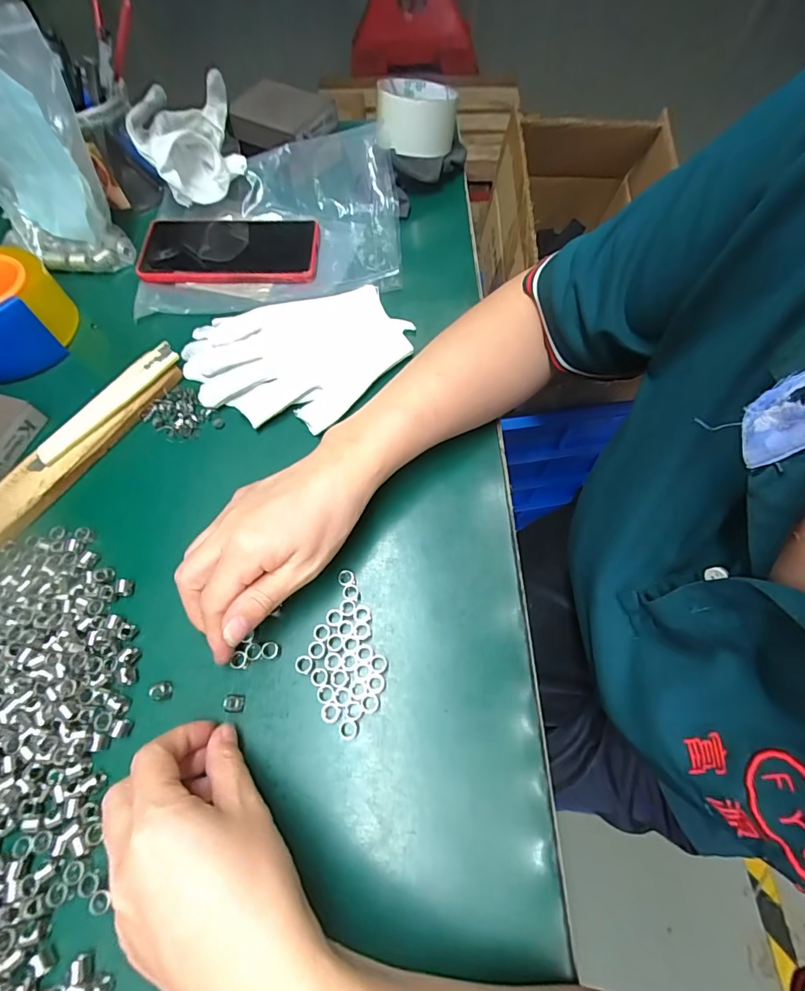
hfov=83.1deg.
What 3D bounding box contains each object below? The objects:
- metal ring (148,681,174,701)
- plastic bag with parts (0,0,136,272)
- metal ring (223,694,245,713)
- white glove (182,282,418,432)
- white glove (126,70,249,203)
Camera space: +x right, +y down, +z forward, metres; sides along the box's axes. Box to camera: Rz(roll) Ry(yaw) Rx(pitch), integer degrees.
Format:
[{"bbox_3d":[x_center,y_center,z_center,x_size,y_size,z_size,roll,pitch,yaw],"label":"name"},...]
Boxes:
[{"bbox_3d":[-0.146,0.118,0.275,0.010,0.009,0.011,0,63,0],"label":"metal ring"},{"bbox_3d":[-0.335,-0.294,0.399,0.135,0.173,0.027,2,40,12],"label":"plastic bag with parts"},{"bbox_3d":[-0.100,0.124,0.271,0.011,0.007,0.010,6,64,1],"label":"metal ring"},{"bbox_3d":[-0.083,-0.110,0.373,0.178,0.020,0.120,-15,64,-7],"label":"white glove"},{"bbox_3d":[-0.213,-0.353,0.459,0.091,0.070,0.141,-15,65,-9],"label":"white glove"}]

